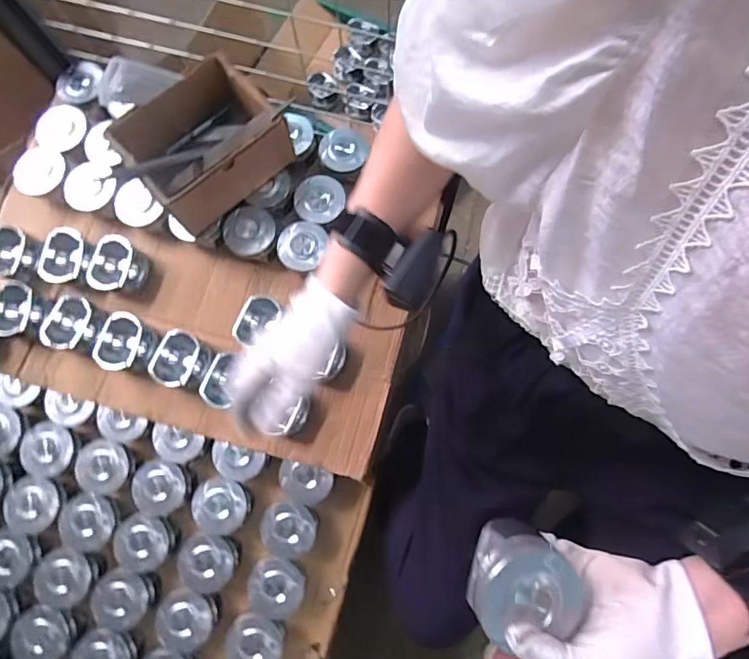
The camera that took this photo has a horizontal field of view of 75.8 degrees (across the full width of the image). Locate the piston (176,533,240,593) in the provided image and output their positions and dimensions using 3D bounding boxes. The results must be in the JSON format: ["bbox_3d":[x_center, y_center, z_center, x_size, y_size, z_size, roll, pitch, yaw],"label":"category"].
[{"bbox_3d":[-0.231,0.322,0.674,0.068,0.050,0.073,0,79,1],"label":"piston"}]

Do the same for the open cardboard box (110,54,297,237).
[{"bbox_3d":[-0.241,-0.262,0.689,0.197,0.102,0.156,-42,81,-7],"label":"open cardboard box"}]

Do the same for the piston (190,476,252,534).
[{"bbox_3d":[-0.221,0.252,0.695,0.070,0.050,0.074,0,79,1],"label":"piston"}]

